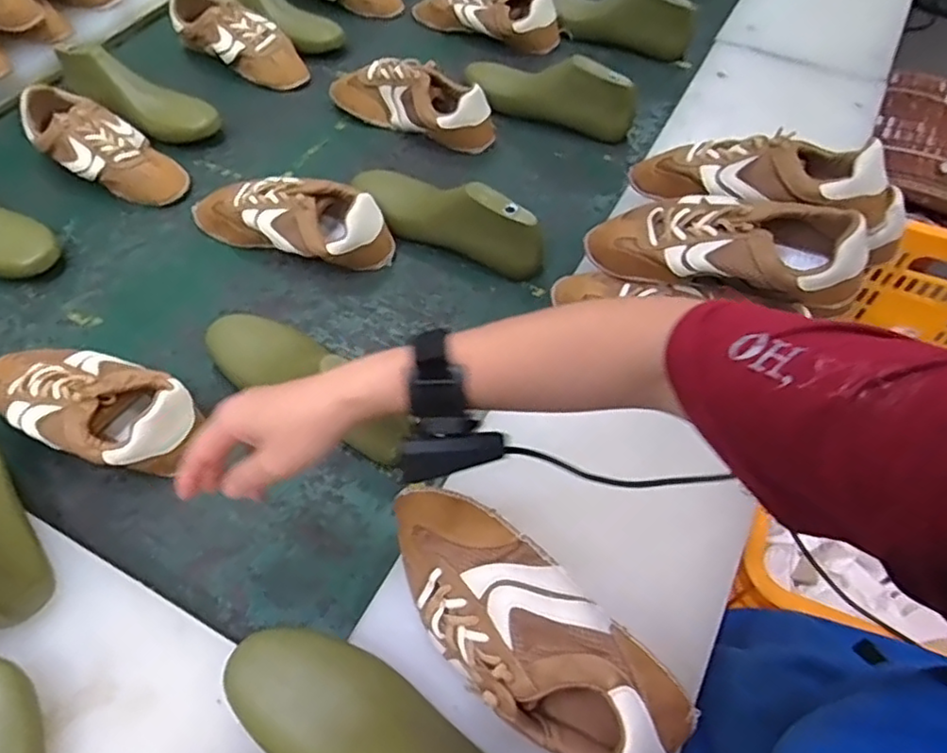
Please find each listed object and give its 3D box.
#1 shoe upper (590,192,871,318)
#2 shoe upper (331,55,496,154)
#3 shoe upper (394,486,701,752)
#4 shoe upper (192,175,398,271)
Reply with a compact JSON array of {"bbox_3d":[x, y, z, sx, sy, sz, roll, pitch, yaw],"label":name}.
[{"bbox_3d":[0.230,-0.121,0.604,0.251,0.081,0.097,11,56,23],"label":"shoe upper"},{"bbox_3d":[-0.079,-0.387,0.895,0.244,0.076,0.094,29,61,17],"label":"shoe upper"},{"bbox_3d":[0.029,0.174,0.444,0.232,0.071,0.089,39,64,22],"label":"shoe upper"},{"bbox_3d":[-0.215,-0.192,0.764,0.247,0.074,0.100,20,59,12],"label":"shoe upper"}]

